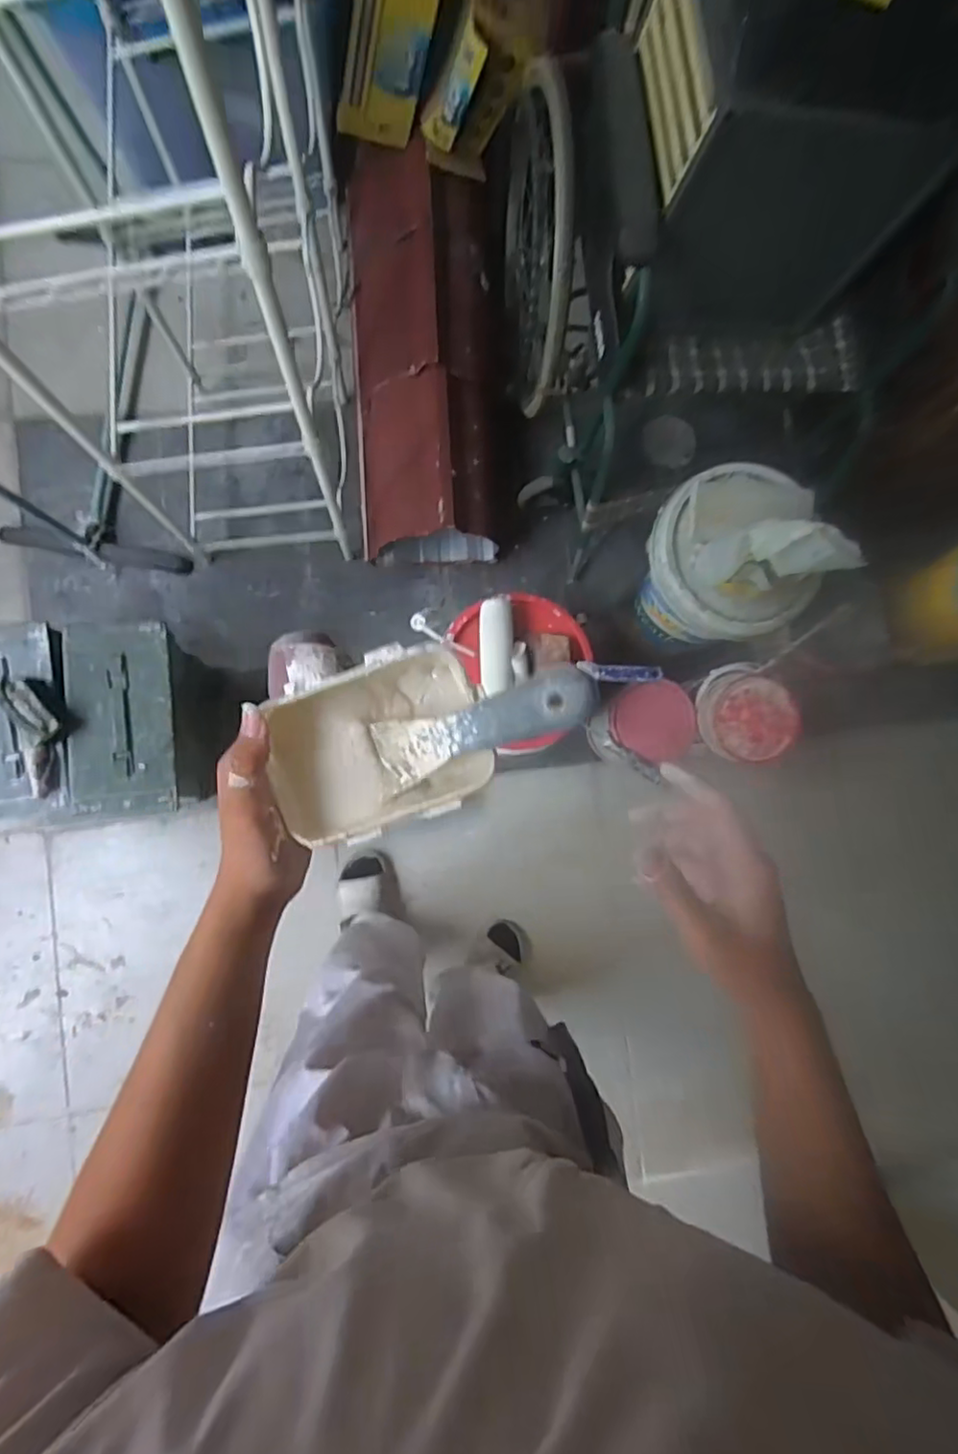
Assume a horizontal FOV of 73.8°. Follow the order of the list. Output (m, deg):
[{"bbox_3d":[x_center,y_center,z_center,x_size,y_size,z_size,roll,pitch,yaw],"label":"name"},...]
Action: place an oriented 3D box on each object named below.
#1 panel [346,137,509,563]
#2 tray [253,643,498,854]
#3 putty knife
[{"bbox_3d":[-0.100,-0.801,1.397,0.331,0.218,0.830,-4,87,-6],"label":"panel"},{"bbox_3d":[-0.062,0.012,0.404,0.138,0.046,0.101,-20,89,-7],"label":"tray"},{"bbox_3d":[-0.002,0.001,0.376,0.153,0.010,0.042,-20,88,32],"label":"putty knife"}]

